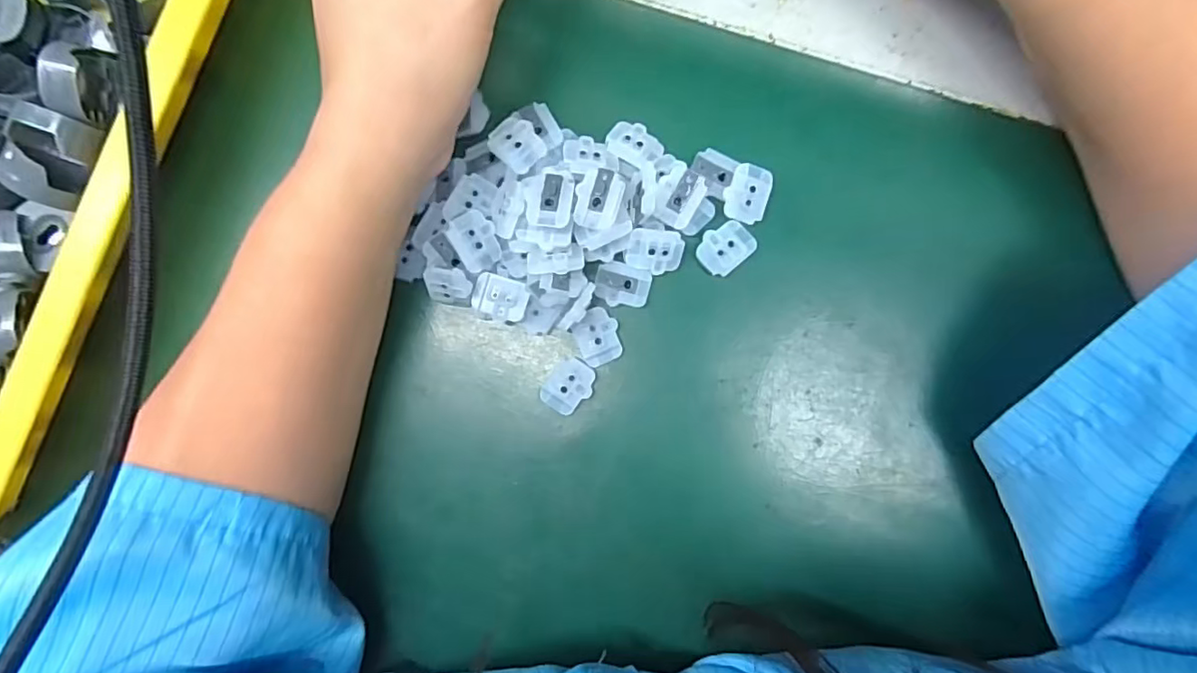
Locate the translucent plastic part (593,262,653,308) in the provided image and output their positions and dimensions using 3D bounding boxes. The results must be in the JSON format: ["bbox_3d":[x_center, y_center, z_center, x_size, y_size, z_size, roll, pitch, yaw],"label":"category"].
[{"bbox_3d":[0.010,-0.020,0.227,0.021,0.004,0.016,9,88,4],"label":"translucent plastic part"}]

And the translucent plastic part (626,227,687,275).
[{"bbox_3d":[0.022,-0.033,0.222,0.021,0.006,0.015,10,88,4],"label":"translucent plastic part"}]

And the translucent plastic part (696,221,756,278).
[{"bbox_3d":[0.049,-0.035,0.225,0.021,0.004,0.017,-41,86,1],"label":"translucent plastic part"}]

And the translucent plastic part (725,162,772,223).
[{"bbox_3d":[0.058,-0.056,0.223,0.016,0.004,0.022,19,89,4],"label":"translucent plastic part"}]

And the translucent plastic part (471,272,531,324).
[{"bbox_3d":[-0.038,-0.014,0.226,0.020,0.005,0.017,18,89,4],"label":"translucent plastic part"}]

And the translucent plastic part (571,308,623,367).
[{"bbox_3d":[0.000,0.000,0.227,0.017,0.004,0.021,-21,87,3],"label":"translucent plastic part"}]

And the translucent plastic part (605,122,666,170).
[{"bbox_3d":[0.014,-0.075,0.227,0.021,0.006,0.016,29,90,4],"label":"translucent plastic part"}]

